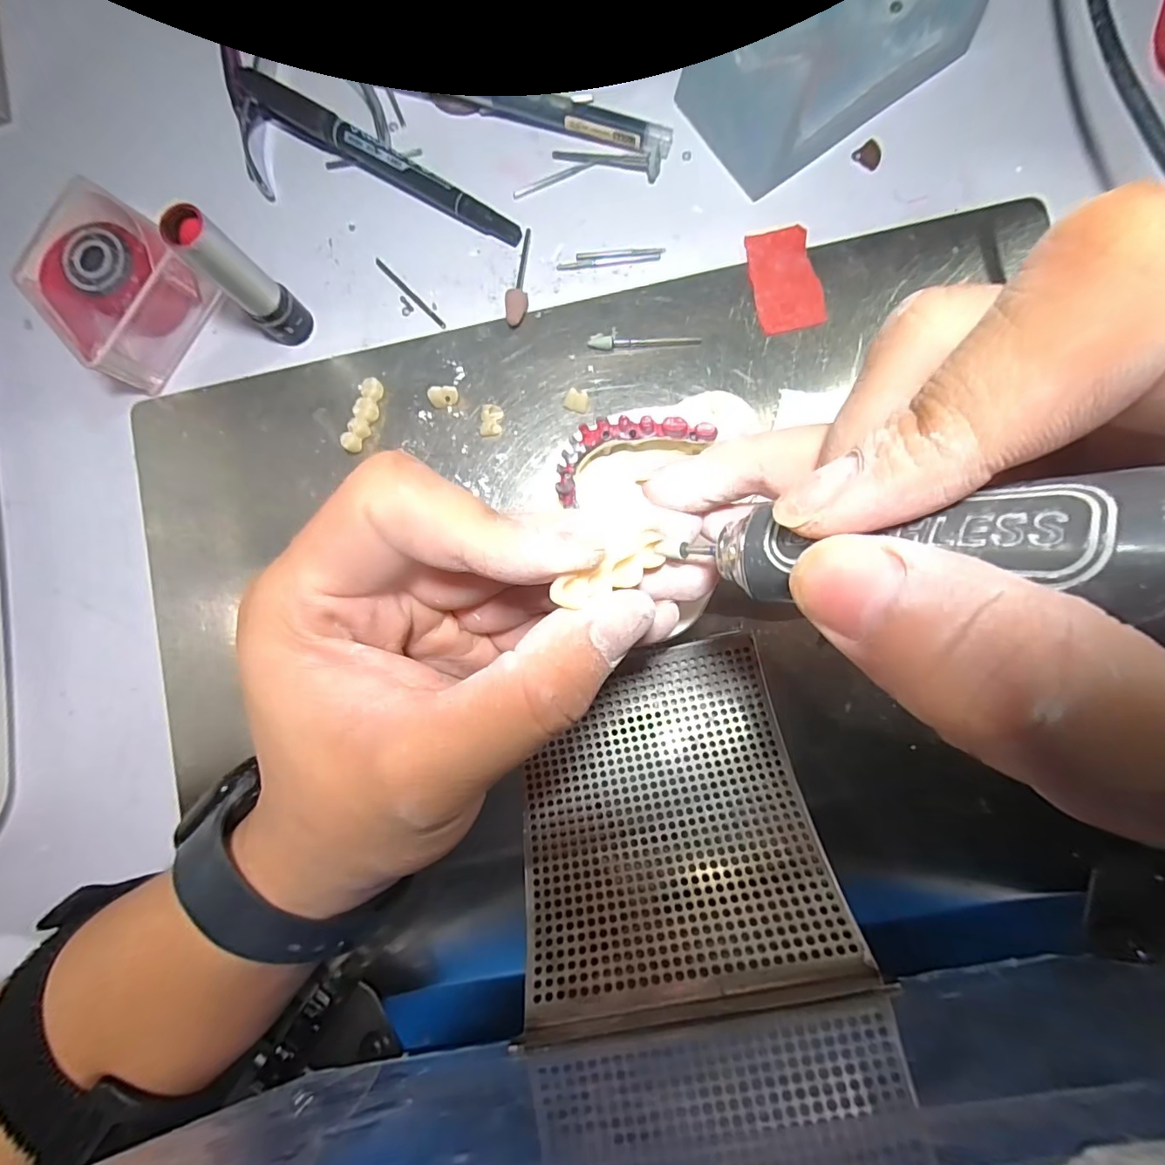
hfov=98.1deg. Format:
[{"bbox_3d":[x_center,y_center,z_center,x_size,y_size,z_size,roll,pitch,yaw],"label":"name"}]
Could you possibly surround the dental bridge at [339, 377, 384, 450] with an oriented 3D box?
[{"bbox_3d":[-0.094,-0.072,0.217,0.008,0.010,0.032,16,89,4],"label":"dental bridge"}]

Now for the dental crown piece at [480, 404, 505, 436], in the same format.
[{"bbox_3d":[-0.038,-0.068,0.214,0.008,0.005,0.013,7,88,3],"label":"dental crown piece"}]

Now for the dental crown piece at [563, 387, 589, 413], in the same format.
[{"bbox_3d":[-0.002,-0.076,0.211,0.009,0.006,0.008,12,89,4],"label":"dental crown piece"}]

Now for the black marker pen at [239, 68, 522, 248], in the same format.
[{"bbox_3d":[-0.088,-0.184,0.220,0.138,0.013,0.011,30,90,4],"label":"black marker pen"}]

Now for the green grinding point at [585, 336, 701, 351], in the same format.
[{"bbox_3d":[0.026,-0.100,0.211,0.046,0.004,0.005,2,88,3],"label":"green grinding point"}]

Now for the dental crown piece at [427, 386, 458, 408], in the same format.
[{"bbox_3d":[-0.059,-0.079,0.215,0.012,0.008,0.007,-9,87,3],"label":"dental crown piece"}]

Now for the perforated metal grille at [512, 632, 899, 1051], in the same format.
[{"bbox_3d":[0.027,0.076,0.174,0.098,0.019,0.112,-10,47,3],"label":"perforated metal grille"}]

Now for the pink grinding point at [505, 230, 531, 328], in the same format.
[{"bbox_3d":[-0.027,-0.132,0.216,0.009,0.007,0.044,6,88,3],"label":"pink grinding point"}]

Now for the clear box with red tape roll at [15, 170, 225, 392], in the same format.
[{"bbox_3d":[-0.198,-0.125,0.216,0.051,0.028,0.059,37,90,4],"label":"clear box with red tape roll"}]

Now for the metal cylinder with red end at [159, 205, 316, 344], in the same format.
[{"bbox_3d":[-0.130,-0.116,0.197,0.017,0.059,0.019,41,90,4],"label":"metal cylinder with red end"}]

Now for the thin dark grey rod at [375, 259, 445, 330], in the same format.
[{"bbox_3d":[-0.076,-0.128,0.222,0.004,0.004,0.044,-45,86,1],"label":"thin dark grey rod"}]

